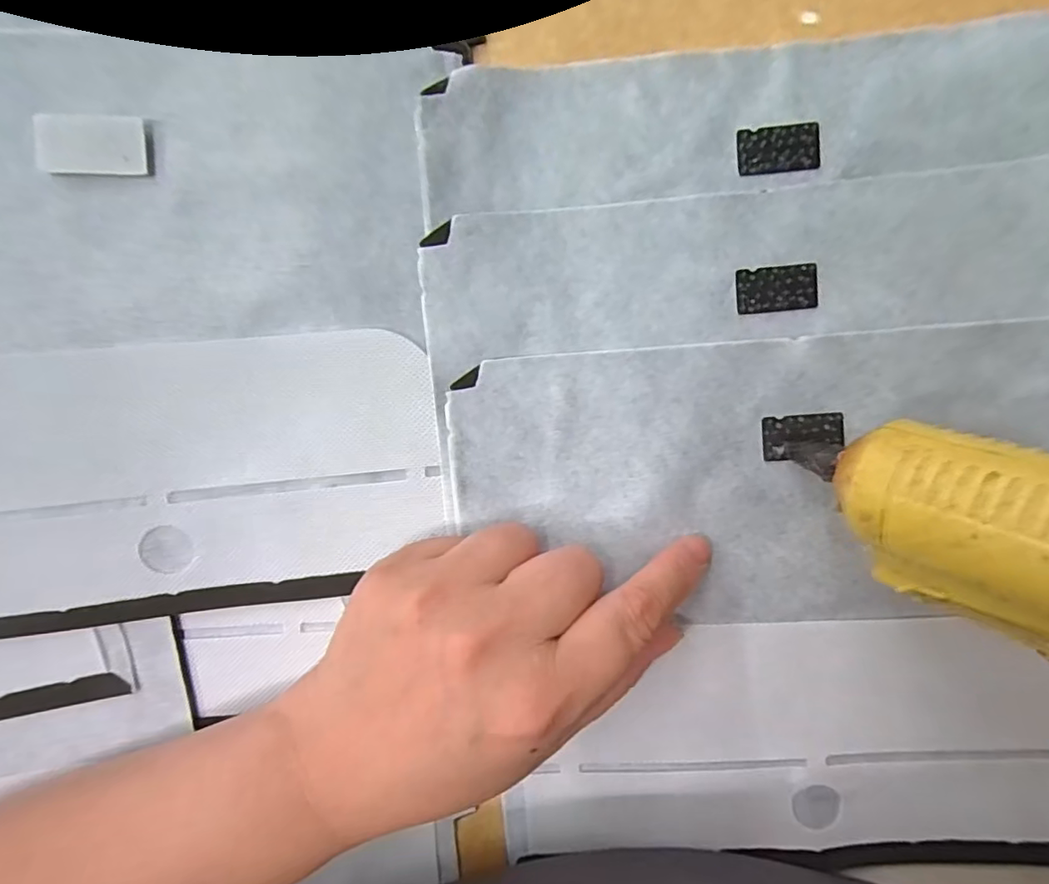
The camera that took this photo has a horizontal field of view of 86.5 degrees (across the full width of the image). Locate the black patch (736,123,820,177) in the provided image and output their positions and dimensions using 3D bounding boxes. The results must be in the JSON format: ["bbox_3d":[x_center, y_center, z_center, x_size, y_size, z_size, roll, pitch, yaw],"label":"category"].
[{"bbox_3d":[0.092,-0.106,0.199,0.029,0.004,0.016,-5,93,3],"label":"black patch"}]

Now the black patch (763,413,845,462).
[{"bbox_3d":[0.101,-0.002,0.201,0.029,0.004,0.015,-6,93,3],"label":"black patch"}]

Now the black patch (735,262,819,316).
[{"bbox_3d":[0.092,-0.055,0.201,0.029,0.004,0.016,-5,93,3],"label":"black patch"}]

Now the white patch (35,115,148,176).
[{"bbox_3d":[-0.144,-0.099,0.184,0.033,0.005,0.018,-1,93,2],"label":"white patch"}]

